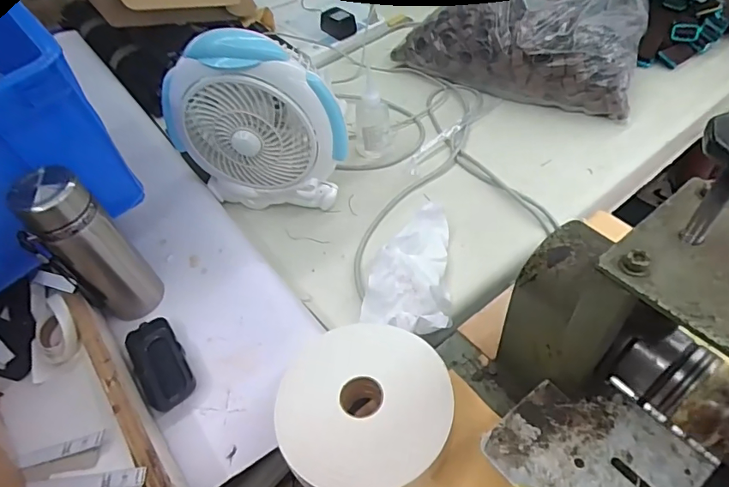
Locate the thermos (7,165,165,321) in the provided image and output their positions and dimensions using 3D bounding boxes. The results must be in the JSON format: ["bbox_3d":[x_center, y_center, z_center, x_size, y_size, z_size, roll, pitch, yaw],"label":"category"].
[{"bbox_3d":[-0.301,0.011,0.538,0.076,0.206,0.060,-38,56,-22],"label":"thermos"}]

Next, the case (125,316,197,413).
[{"bbox_3d":[-0.227,0.136,0.544,0.051,0.027,0.106,-30,54,-17],"label":"case"}]

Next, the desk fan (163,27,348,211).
[{"bbox_3d":[-0.149,-0.152,0.688,0.250,0.257,0.084,7,52,12],"label":"desk fan"}]

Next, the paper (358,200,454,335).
[{"bbox_3d":[0.070,0.031,0.649,0.105,0.057,0.210,9,52,14],"label":"paper"}]

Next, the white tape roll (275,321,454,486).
[{"bbox_3d":[0.000,0.158,0.466,0.158,0.054,0.154,-3,50,4],"label":"white tape roll"}]

